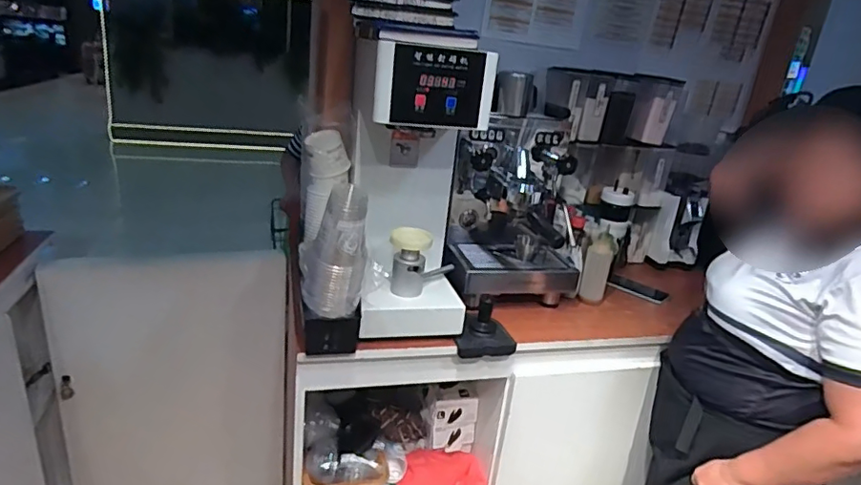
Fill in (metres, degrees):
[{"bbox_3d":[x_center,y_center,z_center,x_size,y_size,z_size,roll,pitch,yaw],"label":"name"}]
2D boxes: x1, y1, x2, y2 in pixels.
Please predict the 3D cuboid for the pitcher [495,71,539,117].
[{"bbox_3d":[0.205,-0.349,1.274,0.091,0.094,0.094,10,20,10],"label":"pitcher"}]

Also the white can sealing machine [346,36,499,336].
[{"bbox_3d":[-0.044,-0.120,1.091,0.214,0.523,0.288,0,21,-17],"label":"white can sealing machine"}]

